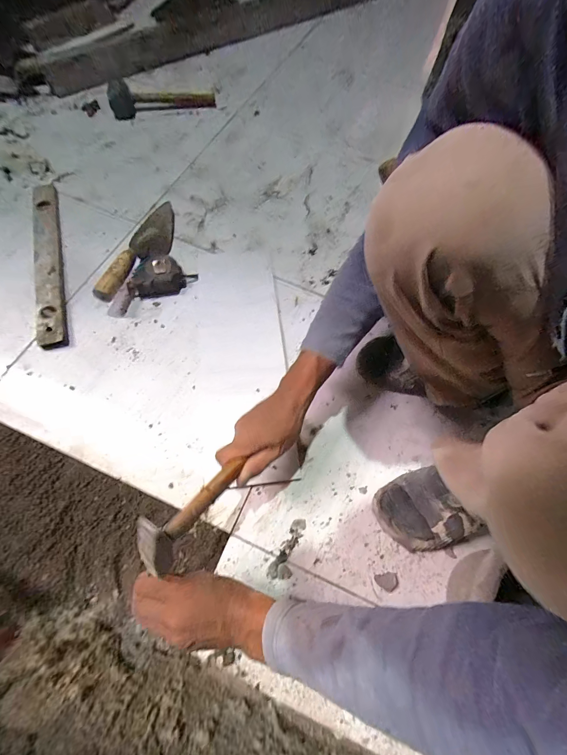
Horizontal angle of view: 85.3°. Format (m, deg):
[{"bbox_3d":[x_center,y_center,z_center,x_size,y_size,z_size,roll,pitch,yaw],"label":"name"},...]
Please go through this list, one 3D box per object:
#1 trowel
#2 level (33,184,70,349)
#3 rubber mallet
[{"bbox_3d":[-0.306,-0.281,0.664,0.090,0.056,0.326,7,50,0],"label":"trowel"},{"bbox_3d":[-0.509,-0.257,0.662,0.049,0.029,0.453,-17,69,-10],"label":"level"},{"bbox_3d":[-0.343,-0.796,0.877,0.288,0.050,0.113,-8,68,-6],"label":"rubber mallet"}]

